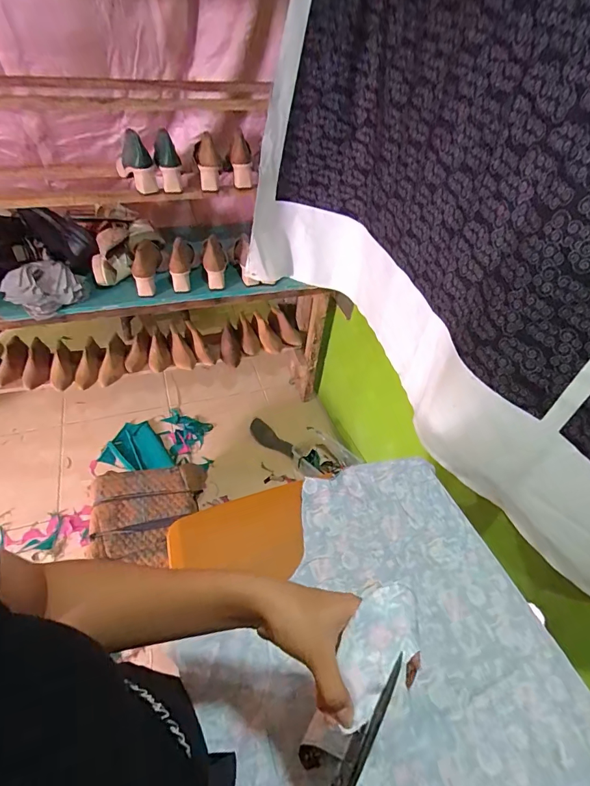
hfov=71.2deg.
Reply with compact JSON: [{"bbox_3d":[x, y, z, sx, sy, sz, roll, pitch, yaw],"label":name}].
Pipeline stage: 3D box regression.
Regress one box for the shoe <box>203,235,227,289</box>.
[{"bbox_3d":[-0.236,-0.386,1.214,0.068,0.063,0.159,-5,86,-11],"label":"shoe"}]

